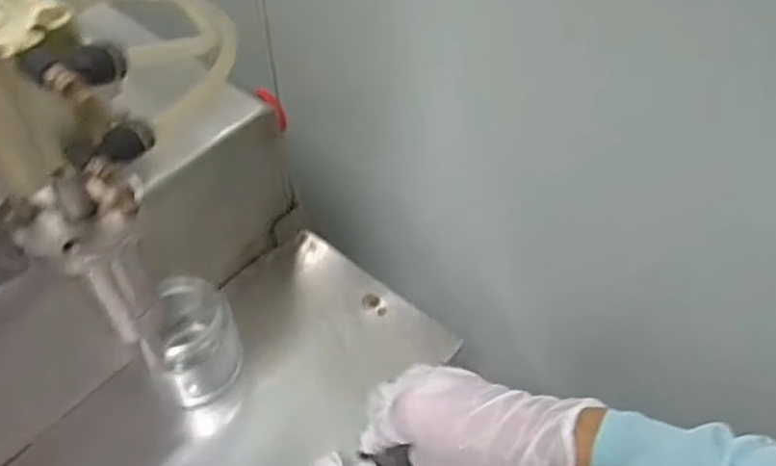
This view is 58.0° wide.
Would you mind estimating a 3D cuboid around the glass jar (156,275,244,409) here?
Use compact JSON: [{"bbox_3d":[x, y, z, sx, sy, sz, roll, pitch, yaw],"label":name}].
[{"bbox_3d":[-0.128,0.072,0.476,0.047,0.092,0.051,1,52,-1],"label":"glass jar"}]

